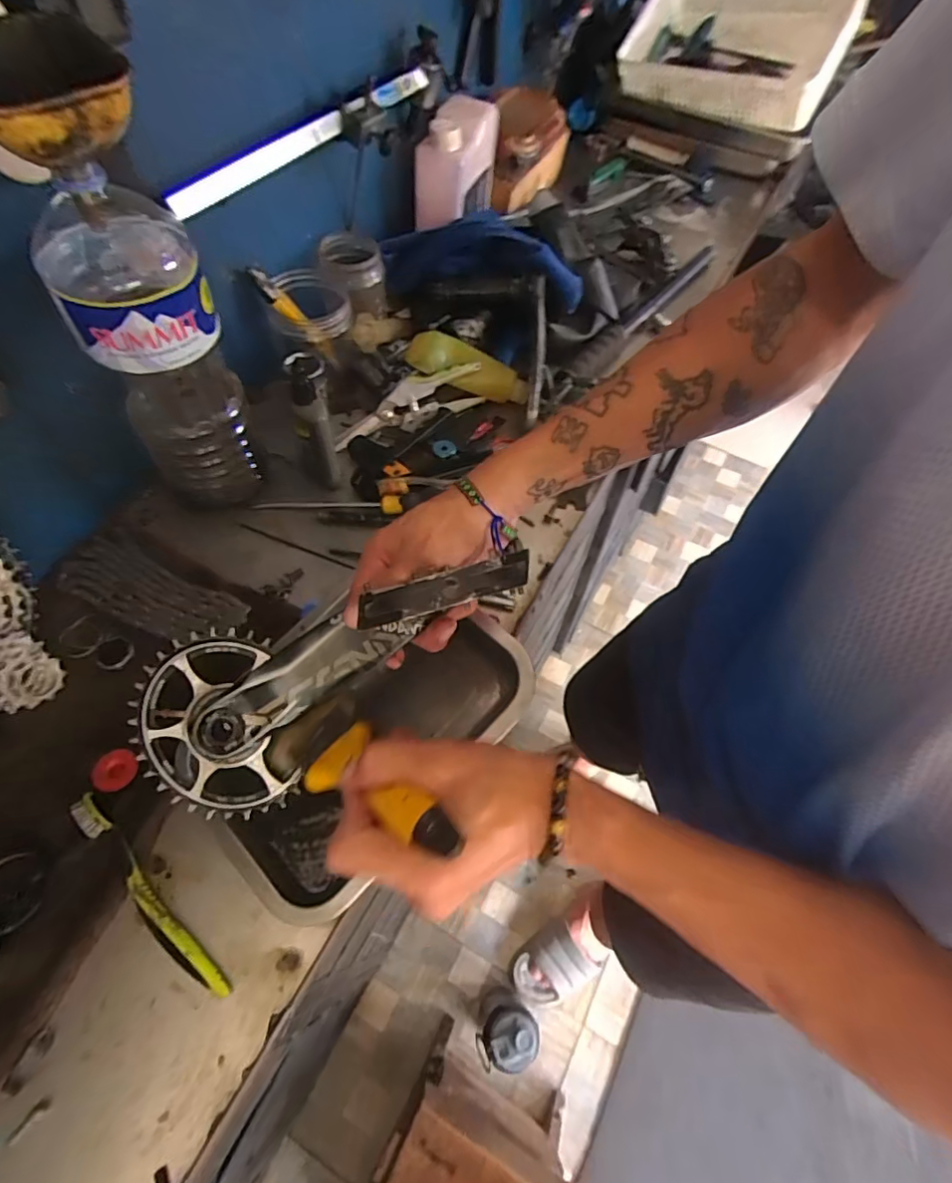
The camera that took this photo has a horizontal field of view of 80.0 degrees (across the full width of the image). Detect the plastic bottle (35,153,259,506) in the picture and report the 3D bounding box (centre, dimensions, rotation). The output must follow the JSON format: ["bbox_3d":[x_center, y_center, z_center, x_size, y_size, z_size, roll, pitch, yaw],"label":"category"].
[{"bbox_3d":[-0.253,-0.181,0.480,0.098,0.286,0.075,-18,62,-12],"label":"plastic bottle"}]

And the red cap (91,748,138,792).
[{"bbox_3d":[-0.285,0.142,0.451,0.030,0.012,0.032,1,60,-1],"label":"red cap"}]

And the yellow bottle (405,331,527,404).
[{"bbox_3d":[-0.007,-0.266,0.678,0.148,0.035,0.054,21,59,-10],"label":"yellow bottle"}]

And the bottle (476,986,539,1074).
[{"bbox_3d":[0.050,0.737,0.968,0.096,0.288,0.079,0,60,-2],"label":"bottle"}]

